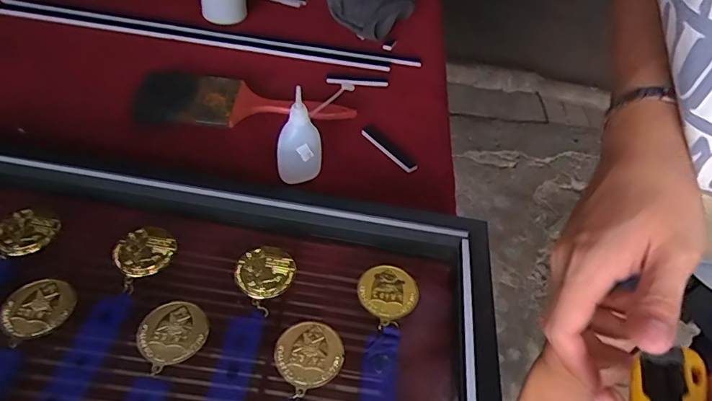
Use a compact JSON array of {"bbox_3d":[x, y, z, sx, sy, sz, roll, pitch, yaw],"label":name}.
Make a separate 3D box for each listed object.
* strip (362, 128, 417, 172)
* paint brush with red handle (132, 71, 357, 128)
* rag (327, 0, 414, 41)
[{"bbox_3d":[0.037,-0.057,0.540,0.012,0.008,0.084,-30,56,-29],"label":"strip"},{"bbox_3d":[-0.131,-0.119,0.567,0.247,0.027,0.092,-1,46,-8],"label":"paint brush with red handle"},{"bbox_3d":[0.033,-0.325,0.772,0.128,0.038,0.151,34,52,25],"label":"rag"}]

